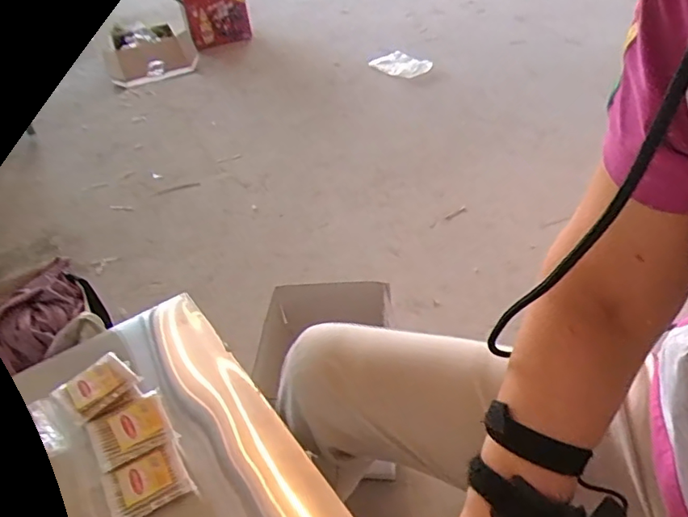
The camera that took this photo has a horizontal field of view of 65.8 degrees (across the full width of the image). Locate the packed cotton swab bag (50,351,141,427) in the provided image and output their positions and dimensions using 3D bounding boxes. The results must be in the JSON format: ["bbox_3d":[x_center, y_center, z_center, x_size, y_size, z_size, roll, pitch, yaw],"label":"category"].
[{"bbox_3d":[-0.257,0.131,0.550,0.054,0.018,0.072,27,51,32],"label":"packed cotton swab bag"}]

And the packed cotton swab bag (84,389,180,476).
[{"bbox_3d":[-0.211,0.168,0.526,0.071,0.012,0.055,-22,59,-24],"label":"packed cotton swab bag"}]

